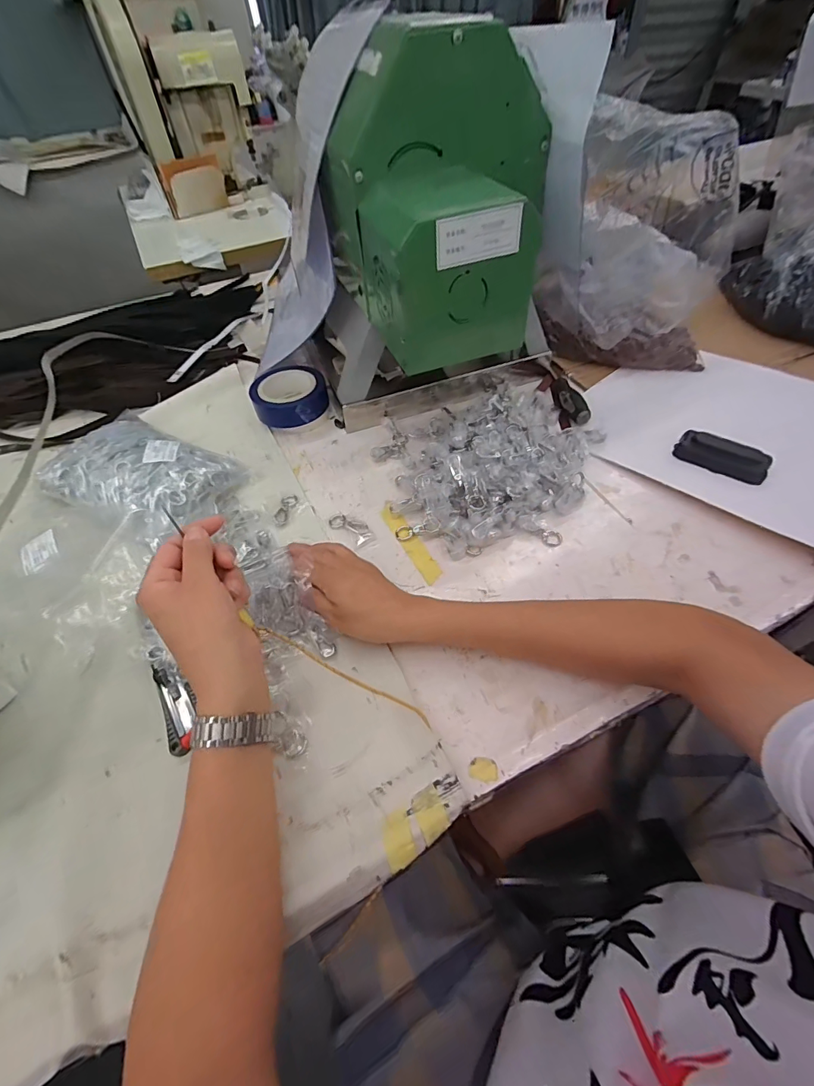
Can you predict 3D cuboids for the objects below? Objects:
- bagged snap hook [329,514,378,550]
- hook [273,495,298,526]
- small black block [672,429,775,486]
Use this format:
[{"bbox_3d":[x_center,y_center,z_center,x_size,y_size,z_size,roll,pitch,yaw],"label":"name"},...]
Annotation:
[{"bbox_3d":[-0.072,-0.020,0.564,0.031,0.008,0.070,-36,59,-23],"label":"bagged snap hook"},{"bbox_3d":[-0.167,-0.047,0.590,0.021,0.007,0.059,9,53,9],"label":"hook"},{"bbox_3d":[0.420,-0.115,0.578,0.108,0.040,0.037,35,61,26],"label":"small black block"}]

